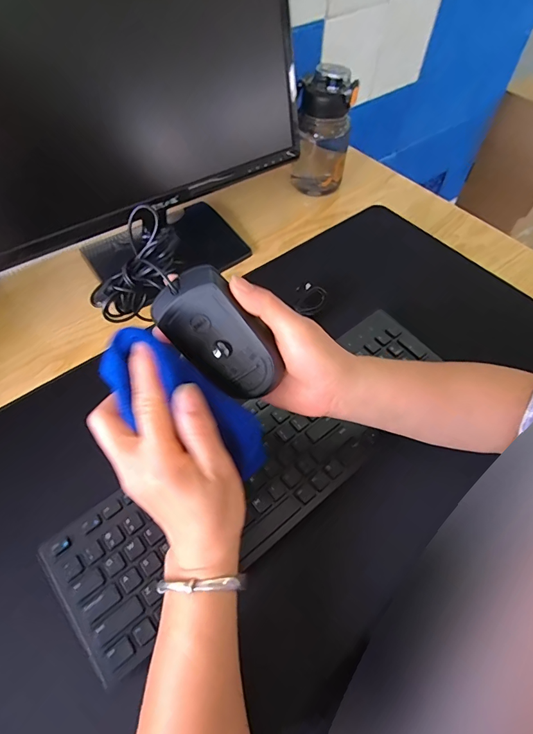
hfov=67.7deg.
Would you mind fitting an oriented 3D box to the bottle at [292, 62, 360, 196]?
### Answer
[{"bbox_3d":[0.091,-0.372,0.626,0.080,0.170,0.087,11,58,6],"label":"bottle"}]

